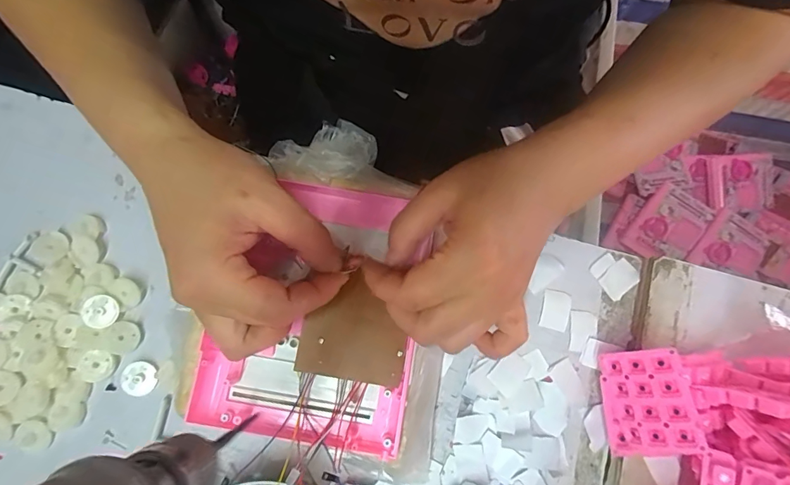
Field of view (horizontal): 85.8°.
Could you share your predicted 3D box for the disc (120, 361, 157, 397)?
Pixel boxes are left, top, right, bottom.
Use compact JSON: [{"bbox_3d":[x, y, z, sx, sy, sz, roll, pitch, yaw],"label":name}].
[{"bbox_3d":[-0.182,0.096,0.300,0.026,0.004,0.023,-5,78,-2],"label":"disc"}]

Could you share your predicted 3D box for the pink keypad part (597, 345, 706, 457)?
[{"bbox_3d":[0.155,0.101,0.268,0.006,0.055,0.062,0,73,-37],"label":"pink keypad part"}]

